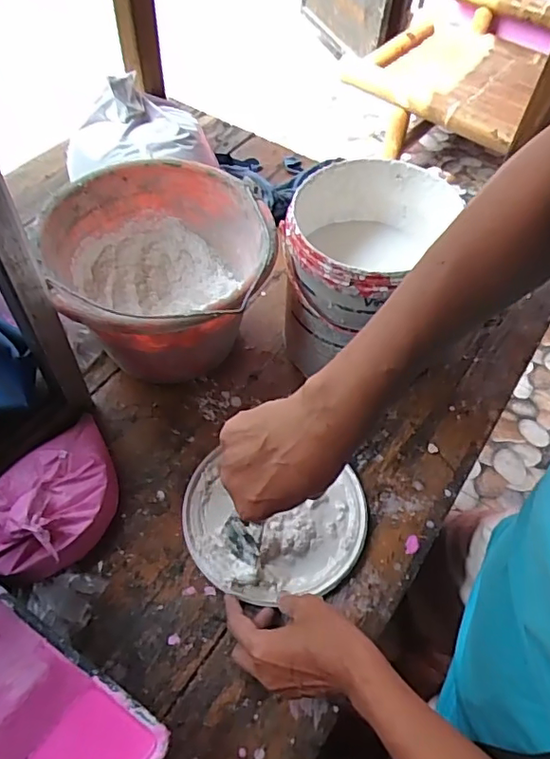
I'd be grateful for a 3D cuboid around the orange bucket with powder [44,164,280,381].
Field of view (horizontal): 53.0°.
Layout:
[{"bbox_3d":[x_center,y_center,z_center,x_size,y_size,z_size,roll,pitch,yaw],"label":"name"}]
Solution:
[{"bbox_3d":[-0.122,-0.102,0.613,0.219,0.168,0.235,-2,56,-6],"label":"orange bucket with powder"}]

